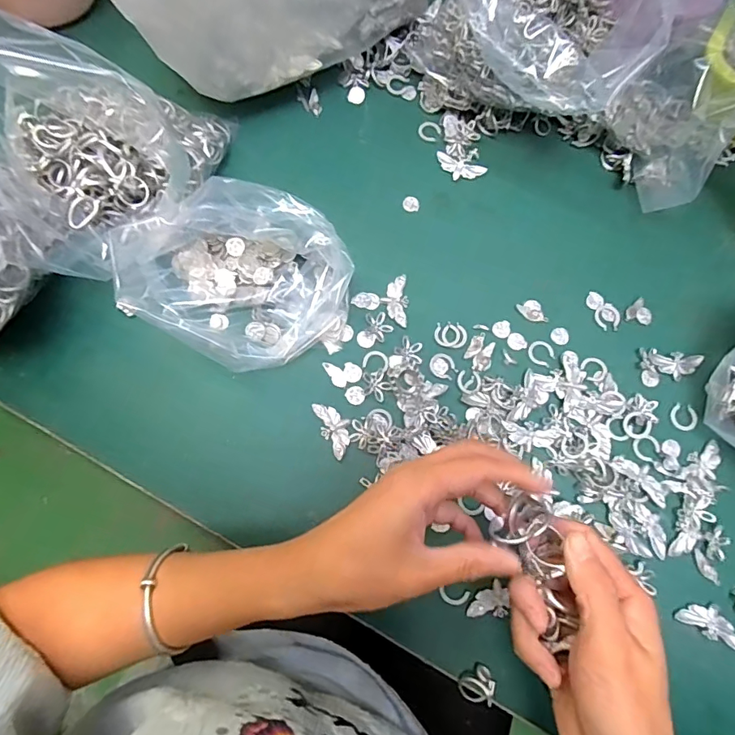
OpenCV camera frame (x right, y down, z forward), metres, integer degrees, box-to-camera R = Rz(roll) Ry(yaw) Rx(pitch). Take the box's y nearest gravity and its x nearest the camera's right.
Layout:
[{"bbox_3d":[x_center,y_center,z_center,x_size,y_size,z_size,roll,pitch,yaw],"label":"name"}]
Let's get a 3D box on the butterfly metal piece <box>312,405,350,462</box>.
[{"bbox_3d":[-0.027,0.047,0.380,0.023,0.004,0.046,-34,78,-10],"label":"butterfly metal piece"}]

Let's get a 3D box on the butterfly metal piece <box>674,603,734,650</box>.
[{"bbox_3d":[0.253,0.187,0.352,0.046,0.004,0.024,22,75,5],"label":"butterfly metal piece"}]

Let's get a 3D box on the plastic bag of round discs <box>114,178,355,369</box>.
[{"bbox_3d":[-0.096,-0.065,0.366,0.151,0.091,0.122,22,75,5],"label":"plastic bag of round discs"}]

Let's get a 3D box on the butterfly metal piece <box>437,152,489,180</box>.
[{"bbox_3d":[0.087,-0.189,0.453,0.048,0.004,0.022,22,75,5],"label":"butterfly metal piece"}]

